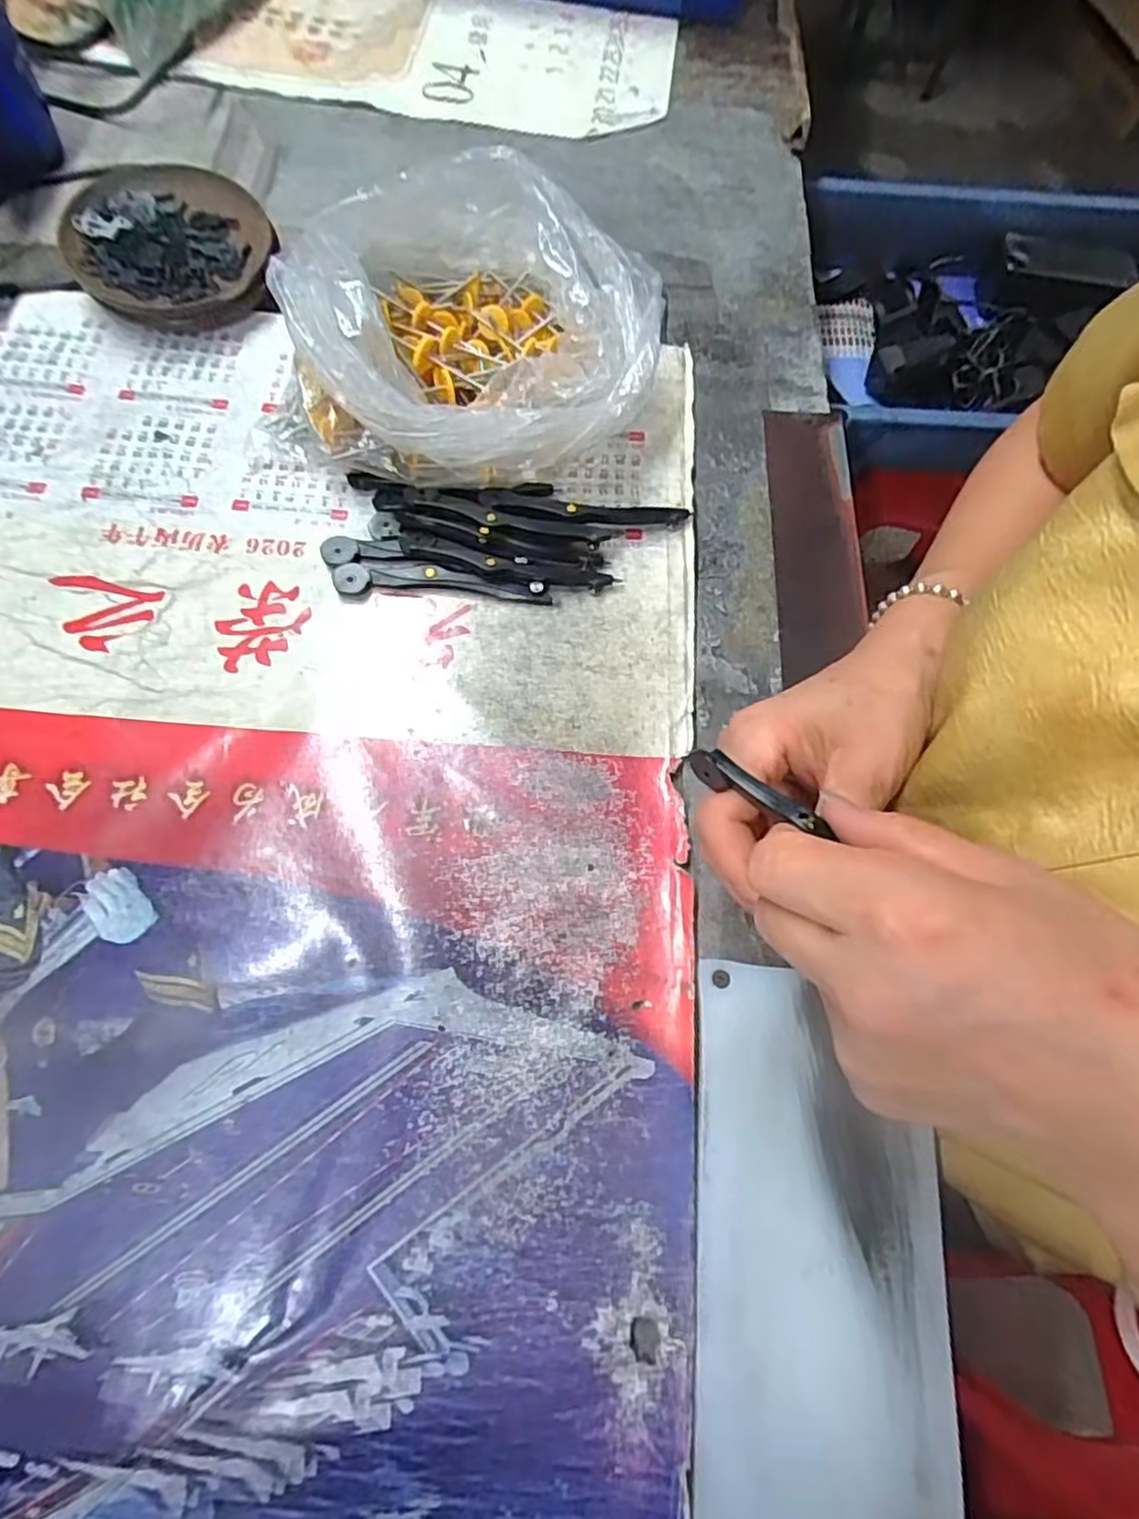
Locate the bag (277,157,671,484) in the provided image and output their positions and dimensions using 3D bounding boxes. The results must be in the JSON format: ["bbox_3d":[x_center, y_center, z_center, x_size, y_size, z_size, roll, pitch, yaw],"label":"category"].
[{"bbox_3d":[-0.052,-0.227,0.373,0.188,0.088,0.163,18,70,4],"label":"bag"}]

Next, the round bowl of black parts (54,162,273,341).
[{"bbox_3d":[-0.244,-0.317,0.427,0.113,0.033,0.117,1,69,-2],"label":"round bowl of black parts"}]

